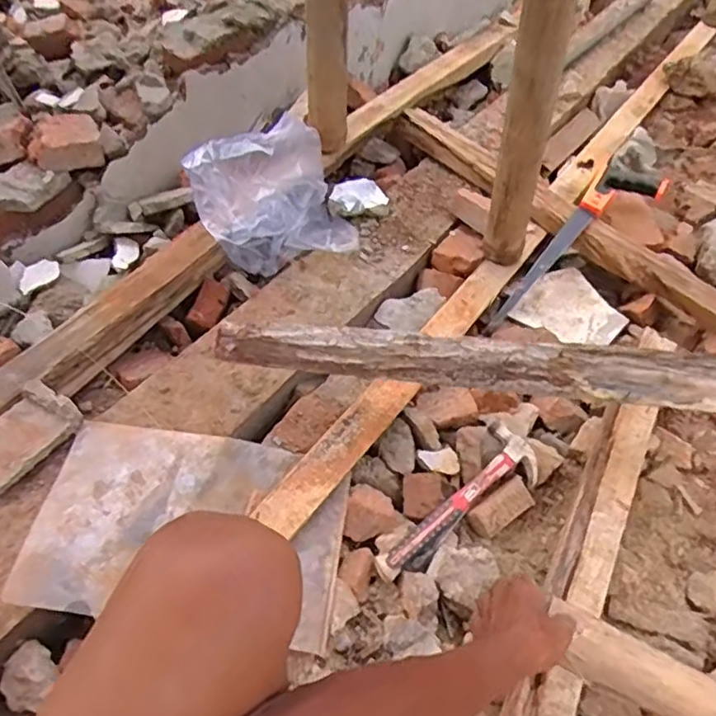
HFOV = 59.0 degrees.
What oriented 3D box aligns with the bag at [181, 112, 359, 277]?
[{"bbox_3d":[-0.131,-0.262,1.025,0.241,0.151,0.203,-35,59,-29],"label":"bag"}]

